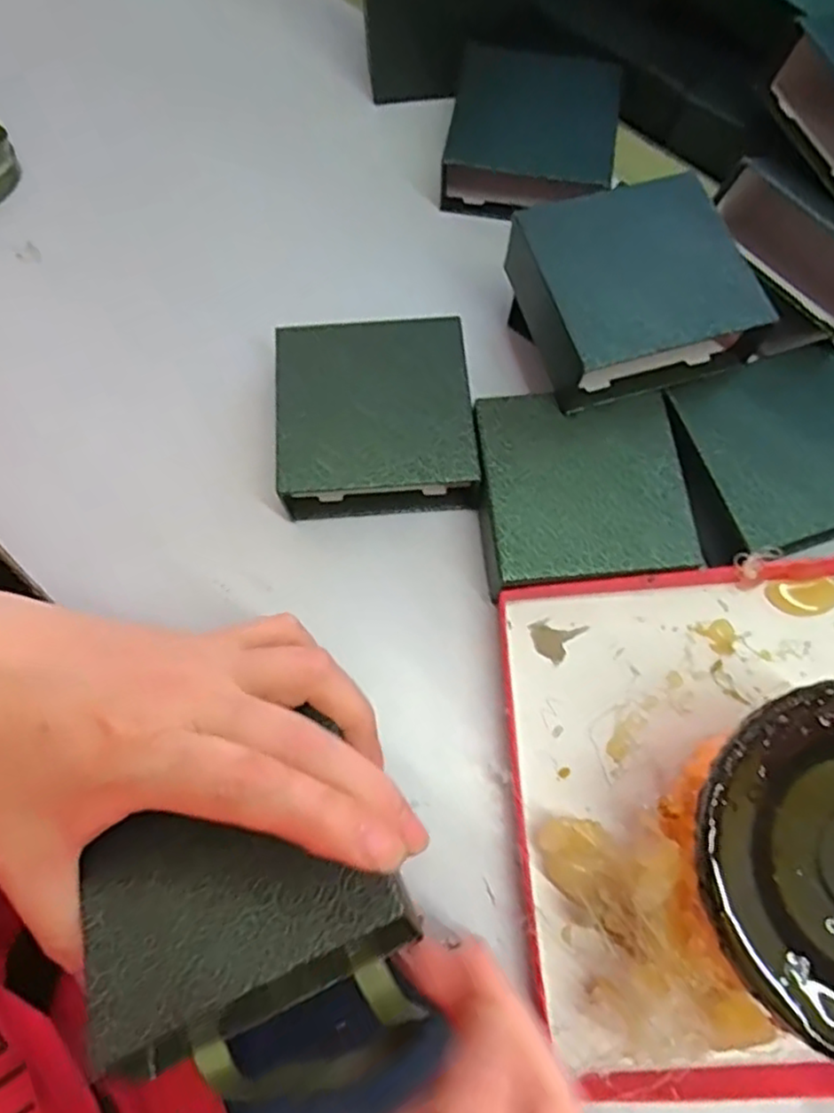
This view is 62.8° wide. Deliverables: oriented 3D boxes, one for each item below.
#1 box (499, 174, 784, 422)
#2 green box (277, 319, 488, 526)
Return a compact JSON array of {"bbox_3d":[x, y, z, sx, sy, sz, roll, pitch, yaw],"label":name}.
[{"bbox_3d":[0.098,-0.127,0.318,0.100,0.038,0.091,-18,75,-1],"label":"box"},{"bbox_3d":[-0.019,-0.069,0.335,0.093,0.036,0.090,-4,75,3],"label":"green box"}]

